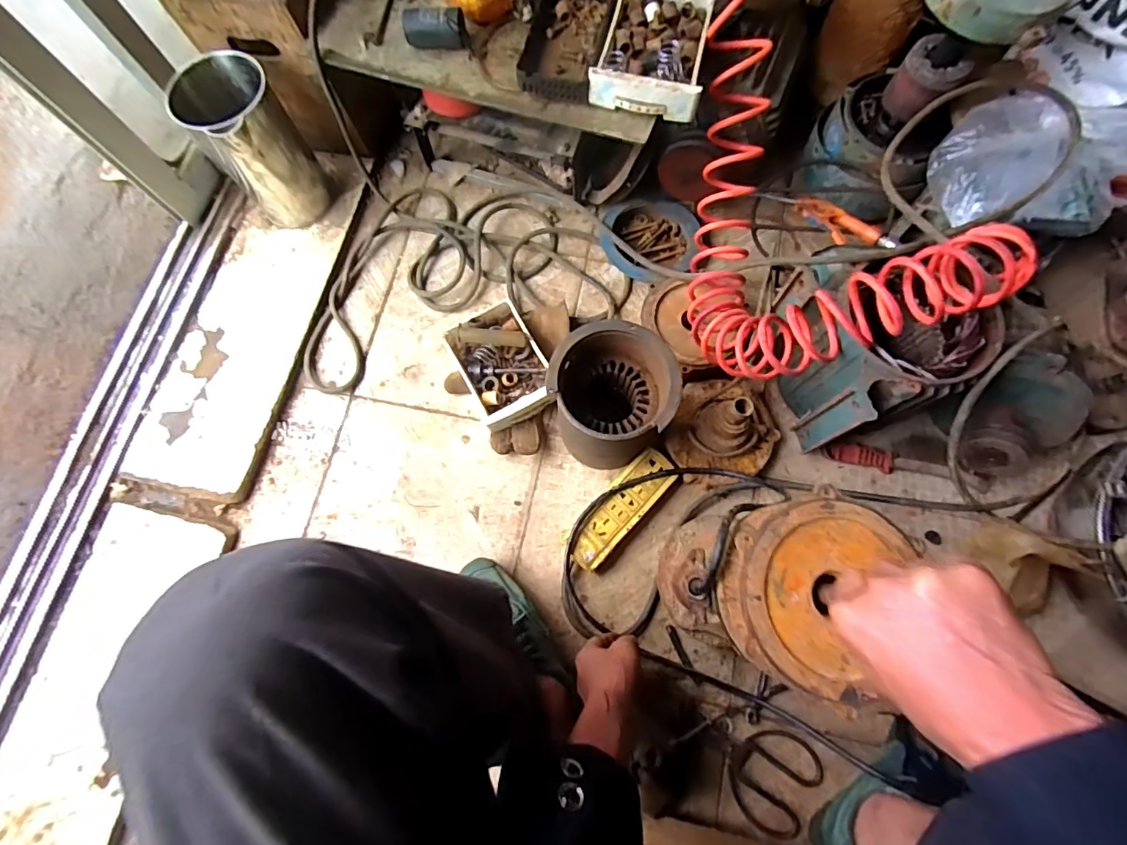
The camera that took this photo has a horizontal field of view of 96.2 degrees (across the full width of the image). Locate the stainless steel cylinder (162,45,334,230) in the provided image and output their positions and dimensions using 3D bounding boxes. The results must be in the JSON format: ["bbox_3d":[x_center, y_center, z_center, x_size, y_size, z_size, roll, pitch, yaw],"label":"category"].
[{"bbox_3d":[-0.464,-0.419,0.782,0.122,0.211,0.122,0,74,2],"label":"stainless steel cylinder"}]

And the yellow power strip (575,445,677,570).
[{"bbox_3d":[0.081,0.122,0.712,0.060,0.031,0.184,42,80,12],"label":"yellow power strip"}]

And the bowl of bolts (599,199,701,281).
[{"bbox_3d":[0.142,-0.302,0.823,0.149,0.049,0.156,0,74,2],"label":"bowl of bolts"}]

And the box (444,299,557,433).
[{"bbox_3d":[-0.092,-0.083,0.765,0.119,0.063,0.177,-27,75,-6],"label":"box"}]

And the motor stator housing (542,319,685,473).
[{"bbox_3d":[0.059,-0.027,0.661,0.132,0.195,0.143,0,74,2],"label":"motor stator housing"}]

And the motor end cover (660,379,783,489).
[{"bbox_3d":[0.225,0.003,0.686,0.153,0.123,0.148,-2,74,1],"label":"motor end cover"}]

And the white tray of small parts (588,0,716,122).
[{"bbox_3d":[0.115,-0.472,0.636,0.134,0.040,0.179,12,75,5],"label":"white tray of small parts"}]

